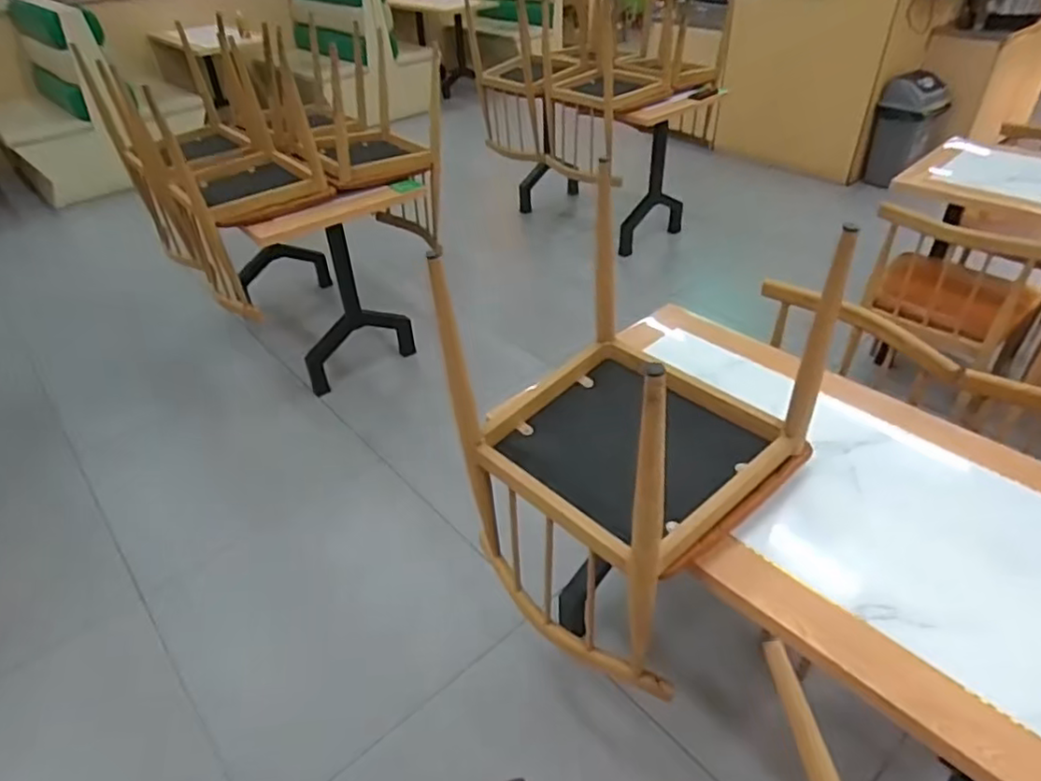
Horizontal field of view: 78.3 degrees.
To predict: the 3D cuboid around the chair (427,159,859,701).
[{"bbox_3d":[0.174,0.097,1.088,0.424,0.649,0.442,-33,48,-32],"label":"chair"}]

